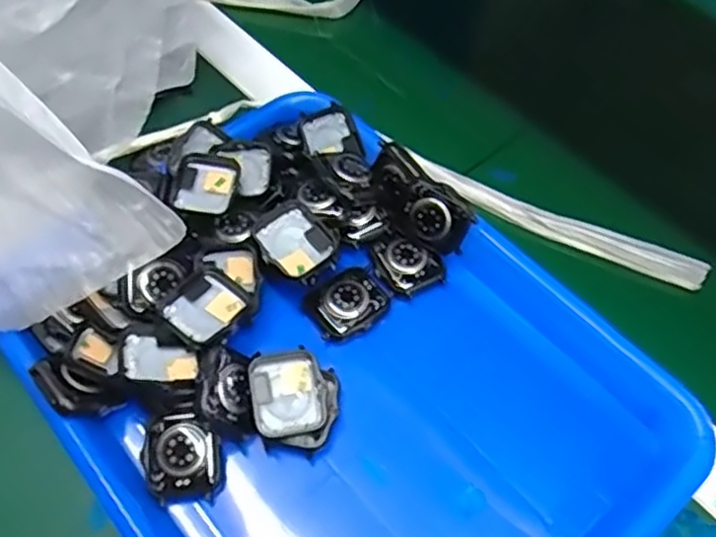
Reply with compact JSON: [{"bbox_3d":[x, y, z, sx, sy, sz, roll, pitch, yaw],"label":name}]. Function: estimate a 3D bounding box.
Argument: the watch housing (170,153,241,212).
[{"bbox_3d":[-0.091,-0.050,0.413,0.036,0.013,0.043,3,57,3],"label":"watch housing"}]

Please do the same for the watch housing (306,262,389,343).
[{"bbox_3d":[-0.006,0.017,0.388,0.043,0.007,0.036,-32,62,-18],"label":"watch housing"}]

